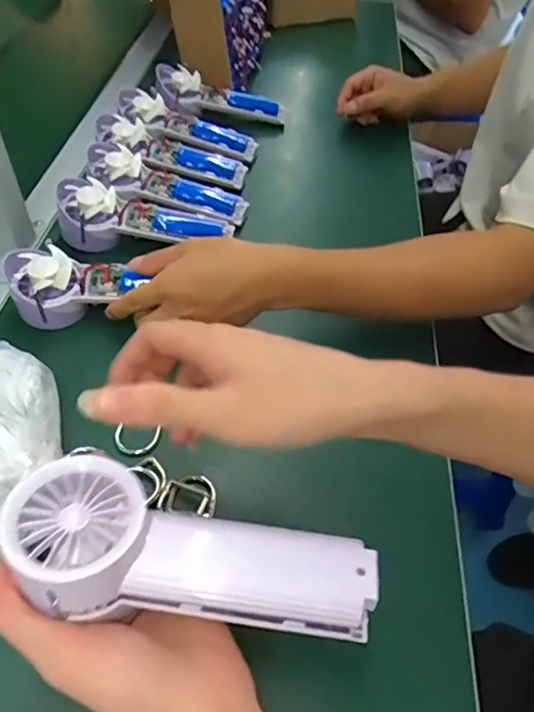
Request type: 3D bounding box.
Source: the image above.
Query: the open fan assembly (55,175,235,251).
[{"bbox_3d":[-0.123,-0.139,0.548,0.163,0.047,0.056,4,49,1],"label":"open fan assembly"}]

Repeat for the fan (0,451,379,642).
[{"bbox_3d":[-0.035,0.097,0.259,0.168,0.035,0.060,15,50,-3],"label":"fan"}]

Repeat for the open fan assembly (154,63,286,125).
[{"bbox_3d":[-0.062,-0.340,0.729,0.171,0.033,0.067,11,48,-10],"label":"open fan assembly"}]

